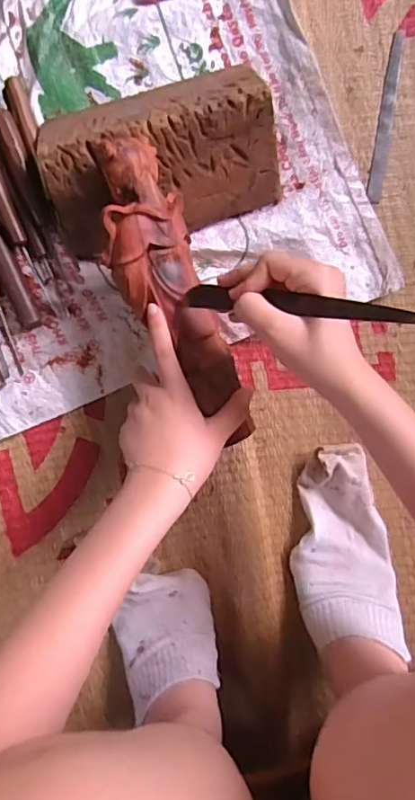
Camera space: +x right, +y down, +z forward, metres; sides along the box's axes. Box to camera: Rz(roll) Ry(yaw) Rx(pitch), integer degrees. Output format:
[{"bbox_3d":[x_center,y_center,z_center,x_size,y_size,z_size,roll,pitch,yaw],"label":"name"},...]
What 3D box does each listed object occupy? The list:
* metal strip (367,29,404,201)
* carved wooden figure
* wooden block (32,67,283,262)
[{"bbox_3d":[0.174,-0.275,0.536,0.015,0.009,0.159,9,92,-1],"label":"metal strip"},{"bbox_3d":[-0.030,-0.086,0.467,0.071,0.047,0.258,-23,96,1],"label":"carved wooden figure"},{"bbox_3d":[-0.045,-0.224,0.497,0.207,0.066,0.134,-17,92,0],"label":"wooden block"}]

